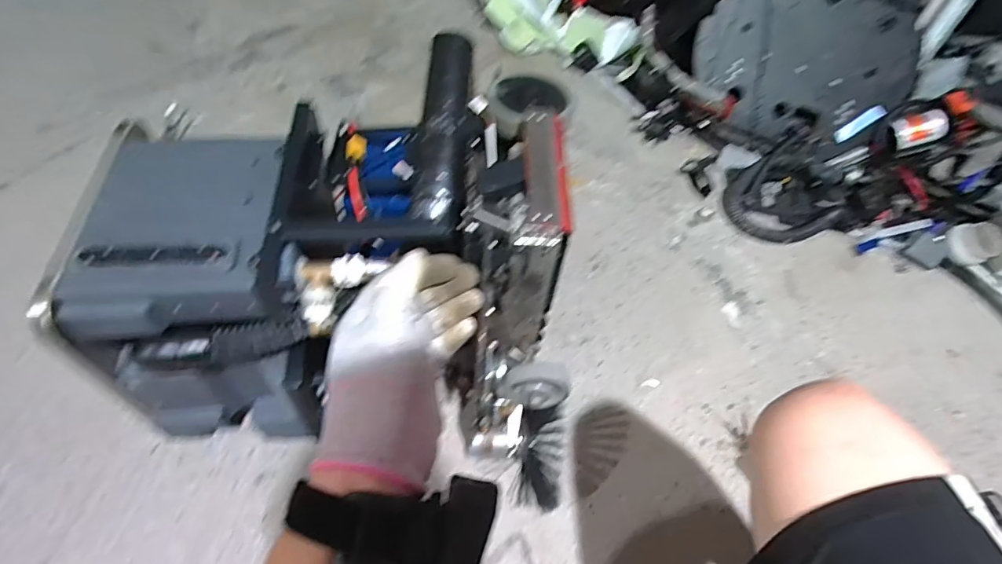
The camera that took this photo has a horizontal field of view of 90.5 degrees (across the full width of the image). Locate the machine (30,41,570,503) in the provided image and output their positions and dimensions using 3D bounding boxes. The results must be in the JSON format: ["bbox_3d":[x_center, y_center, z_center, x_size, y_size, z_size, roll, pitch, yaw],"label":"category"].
[{"bbox_3d":[-0.181,-0.046,0.779,0.617,0.437,0.543,9,55,1],"label":"machine"}]

